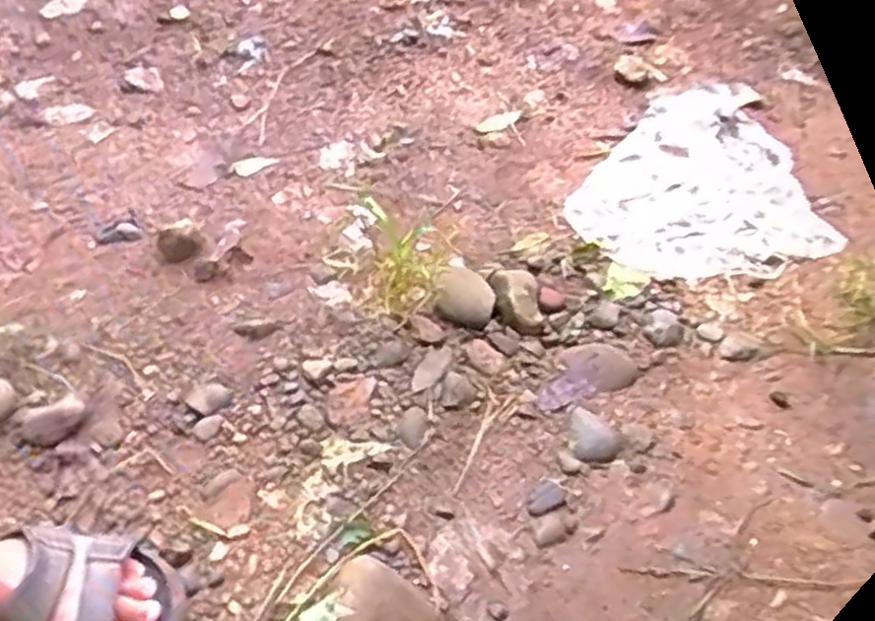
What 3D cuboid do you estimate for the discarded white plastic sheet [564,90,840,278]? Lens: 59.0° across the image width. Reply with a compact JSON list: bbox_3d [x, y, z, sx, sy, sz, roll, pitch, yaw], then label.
[{"bbox_3d":[0.364,-0.216,1.154,0.361,0.022,0.430,1,45,-1],"label":"discarded white plastic sheet"}]

